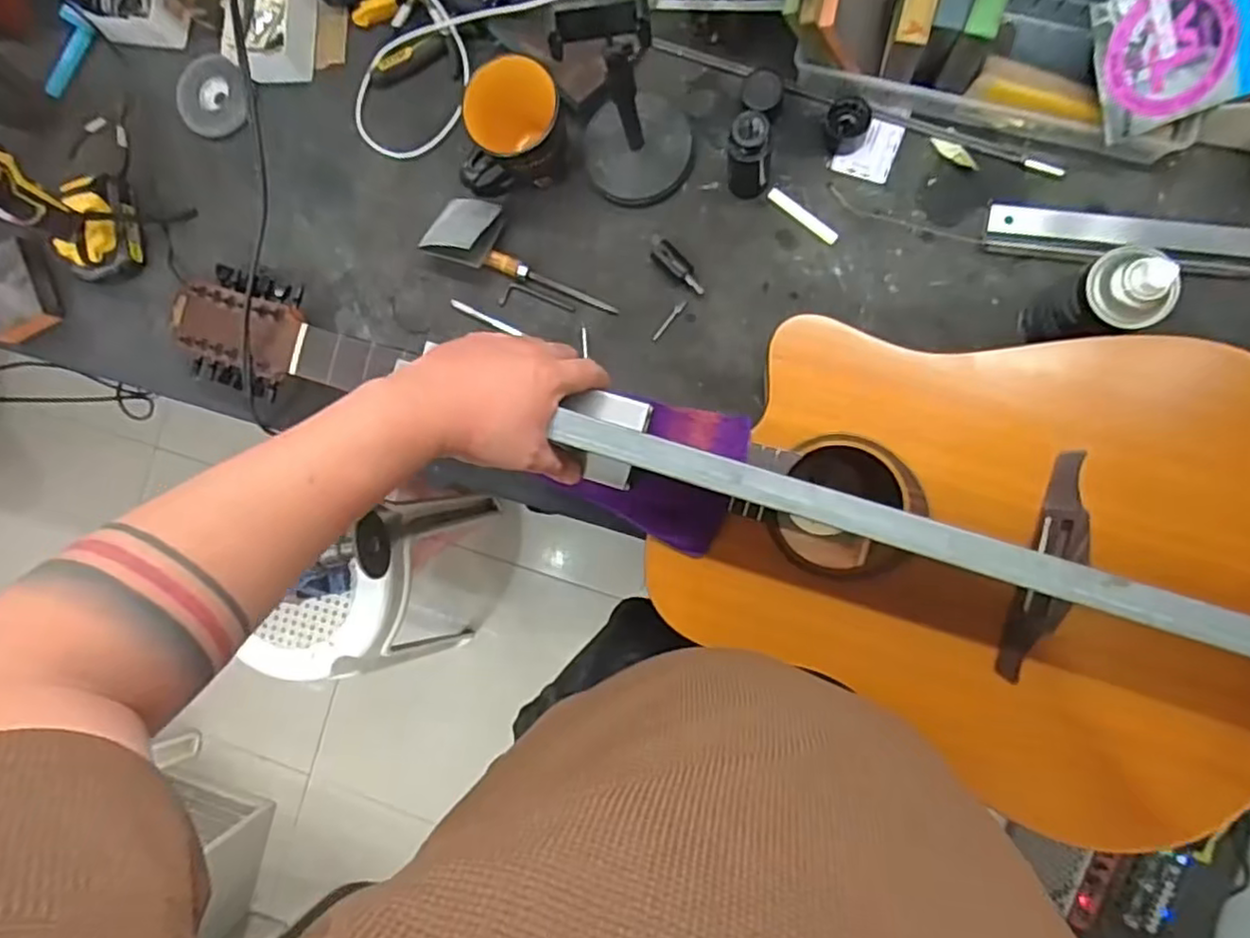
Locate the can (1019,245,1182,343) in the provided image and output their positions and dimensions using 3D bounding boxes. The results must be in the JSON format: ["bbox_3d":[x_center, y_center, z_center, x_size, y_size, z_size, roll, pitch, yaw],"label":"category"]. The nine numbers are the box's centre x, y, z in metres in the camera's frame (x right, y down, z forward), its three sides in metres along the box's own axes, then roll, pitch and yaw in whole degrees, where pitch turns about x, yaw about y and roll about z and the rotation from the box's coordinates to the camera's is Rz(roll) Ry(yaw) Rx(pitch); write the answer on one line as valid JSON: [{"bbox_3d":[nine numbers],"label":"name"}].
[{"bbox_3d":[0.381,-0.132,0.549,0.061,0.146,0.066,-38,84,5],"label":"can"}]

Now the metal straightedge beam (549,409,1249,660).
[{"bbox_3d":[0.224,0.053,0.456,0.577,0.016,0.026,18,91,9],"label":"metal straightedge beam"}]

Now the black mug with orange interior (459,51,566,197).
[{"bbox_3d":[-0.104,-0.317,0.637,0.108,0.107,0.077,-11,87,7],"label":"black mug with orange interior"}]

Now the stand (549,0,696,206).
[{"bbox_3d":[0.001,-0.321,0.569,0.103,0.217,0.096,0,88,8],"label":"stand"}]

